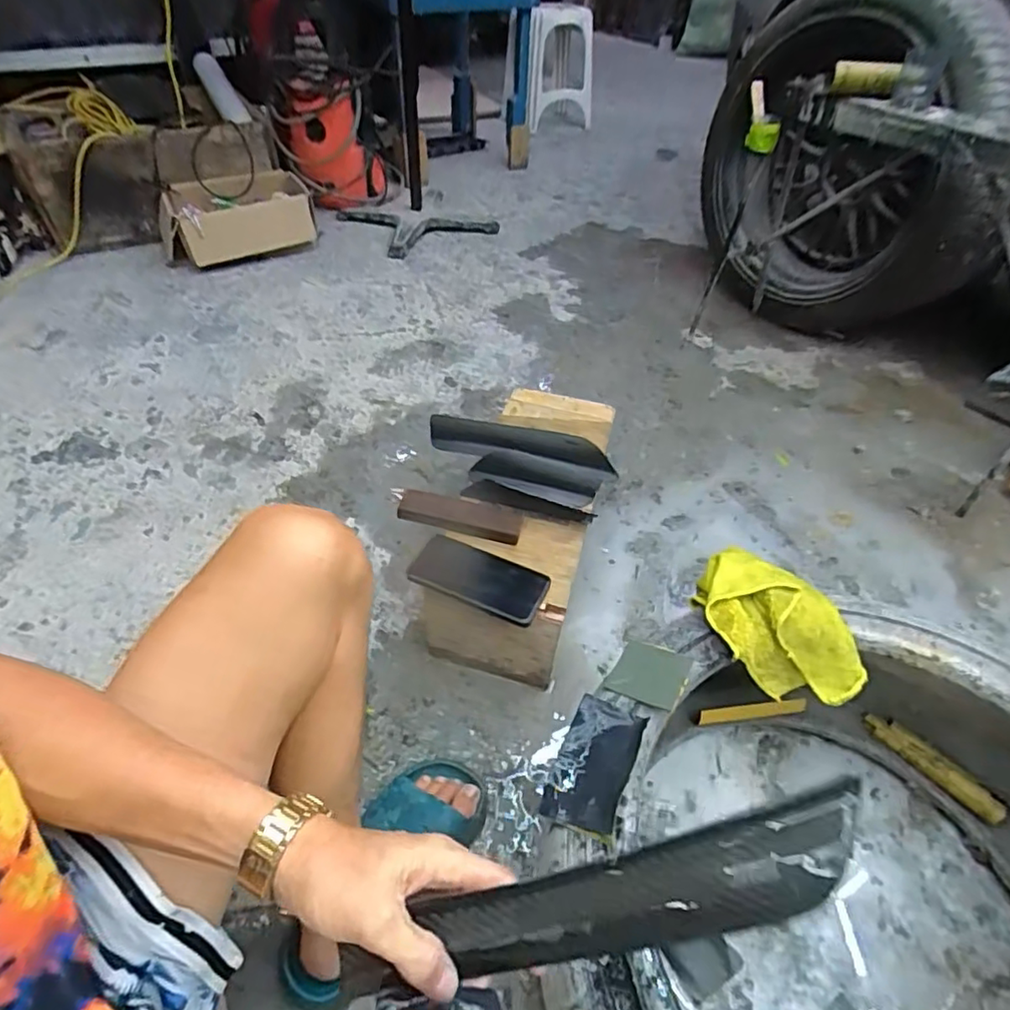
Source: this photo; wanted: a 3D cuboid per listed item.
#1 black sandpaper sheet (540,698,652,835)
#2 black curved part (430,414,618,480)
[{"bbox_3d":[0.081,0.236,0.549,0.065,0.005,0.111,13,58,26],"label":"black sandpaper sheet"},{"bbox_3d":[0.020,-0.087,0.901,0.284,0.043,0.055,12,47,9],"label":"black curved part"}]

